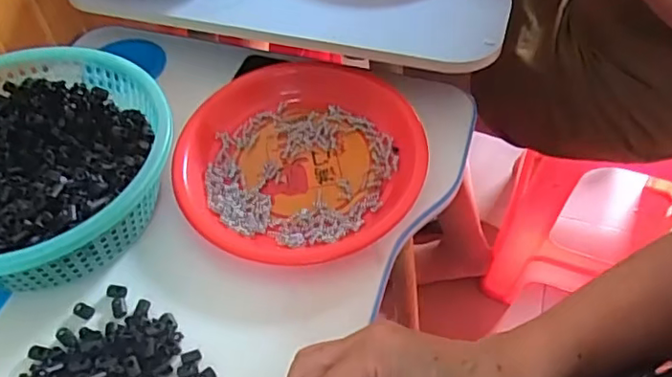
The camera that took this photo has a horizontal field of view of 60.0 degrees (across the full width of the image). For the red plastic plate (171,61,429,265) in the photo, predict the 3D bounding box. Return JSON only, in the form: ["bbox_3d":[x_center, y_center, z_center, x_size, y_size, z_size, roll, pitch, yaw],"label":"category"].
[{"bbox_3d":[-0.034,-0.029,0.535,0.218,0.031,0.210,-1,51,1],"label":"red plastic plate"}]

